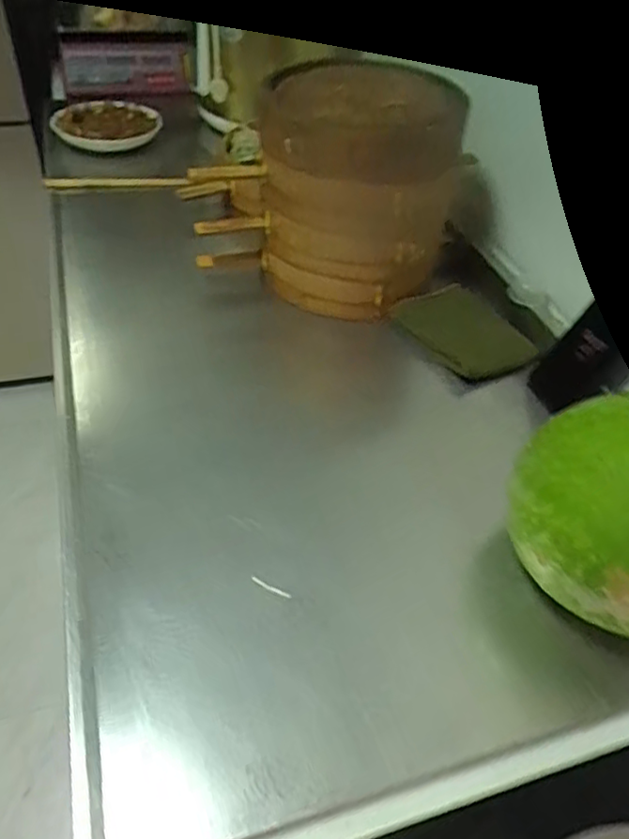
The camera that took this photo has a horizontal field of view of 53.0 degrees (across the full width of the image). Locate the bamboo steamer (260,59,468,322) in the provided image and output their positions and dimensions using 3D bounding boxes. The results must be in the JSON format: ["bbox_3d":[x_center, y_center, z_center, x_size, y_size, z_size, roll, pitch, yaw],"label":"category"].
[{"bbox_3d":[0.044,-0.314,0.838,0.252,0.269,0.229,3,45,-3],"label":"bamboo steamer"}]

